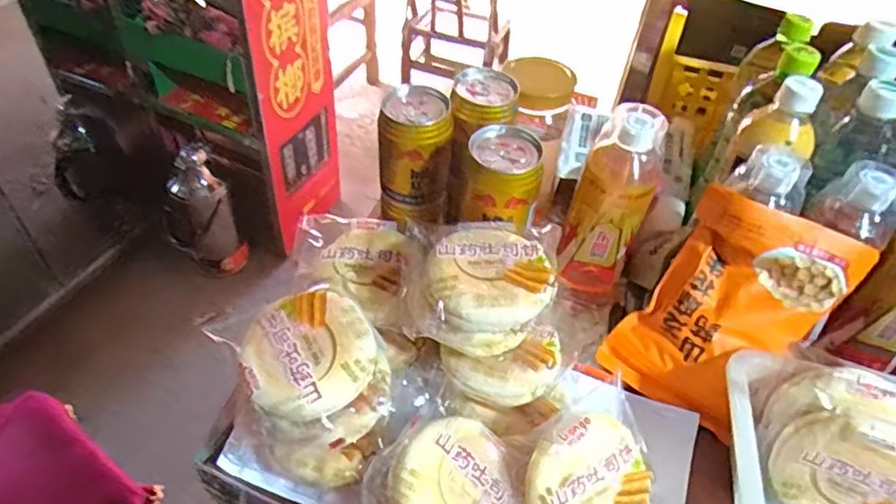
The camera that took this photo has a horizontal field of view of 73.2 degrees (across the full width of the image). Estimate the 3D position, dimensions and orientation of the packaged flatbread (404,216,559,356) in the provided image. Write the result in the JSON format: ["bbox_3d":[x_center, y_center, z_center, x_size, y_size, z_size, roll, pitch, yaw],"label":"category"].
[{"bbox_3d":[0.026,0.021,0.463,0.104,0.054,0.105,4,47,-4],"label":"packaged flatbread"}]

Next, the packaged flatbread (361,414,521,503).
[{"bbox_3d":[0.005,0.160,0.411,0.100,0.026,0.088,41,61,1],"label":"packaged flatbread"}]

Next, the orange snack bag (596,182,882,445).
[{"bbox_3d":[0.237,0.049,0.506,0.135,0.191,0.050,34,9,9],"label":"orange snack bag"}]

